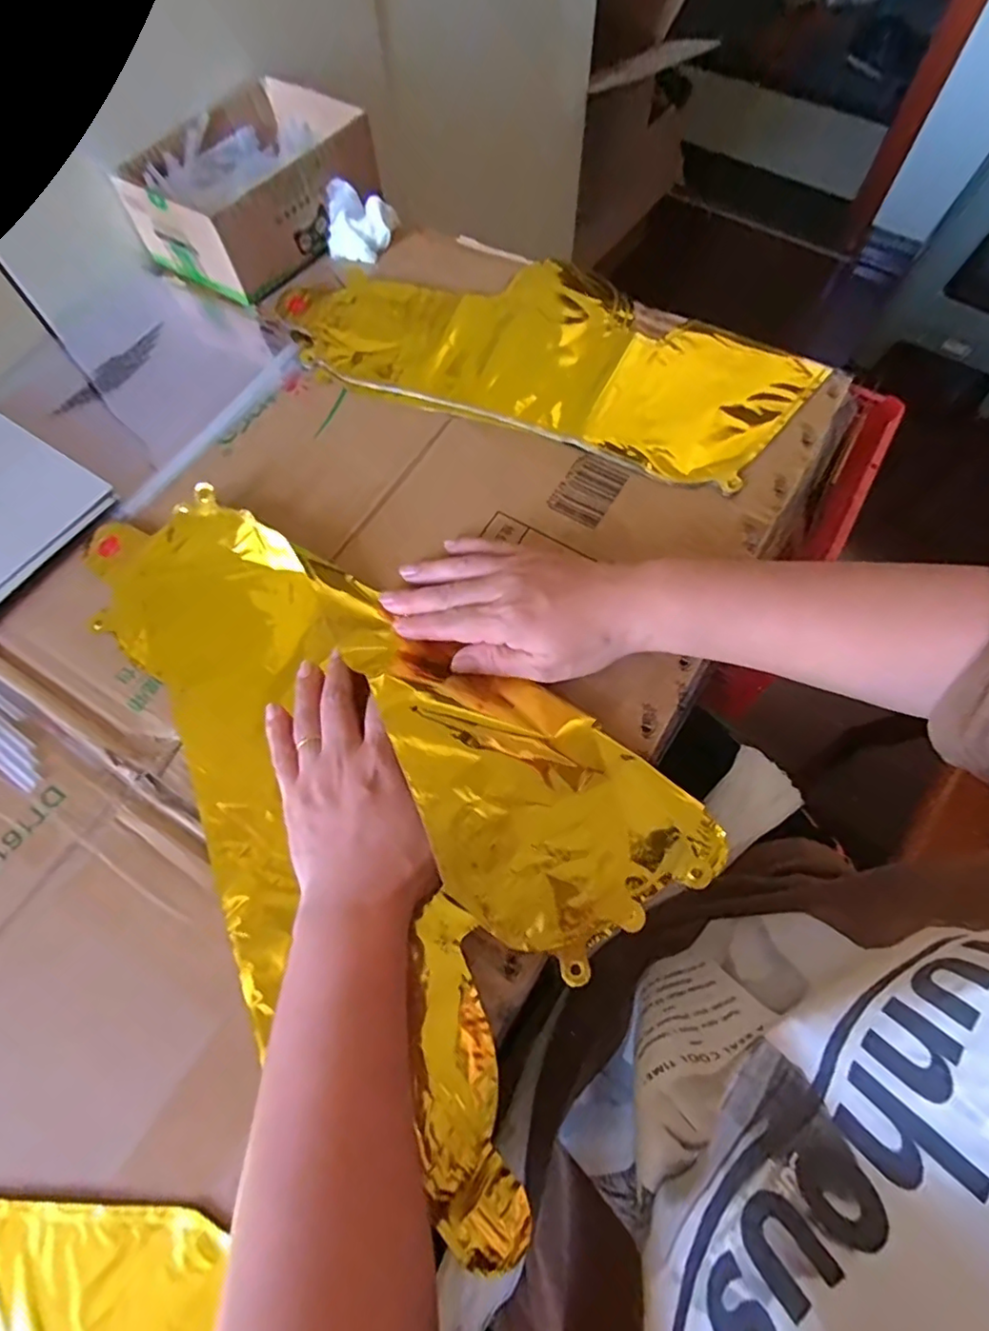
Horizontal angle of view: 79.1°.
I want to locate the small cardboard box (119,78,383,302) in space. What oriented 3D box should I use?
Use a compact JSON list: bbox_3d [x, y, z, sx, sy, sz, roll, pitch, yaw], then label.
[{"bbox_3d":[-0.207,-0.425,0.529,0.146,0.064,0.194,34,72,15],"label":"small cardboard box"}]

